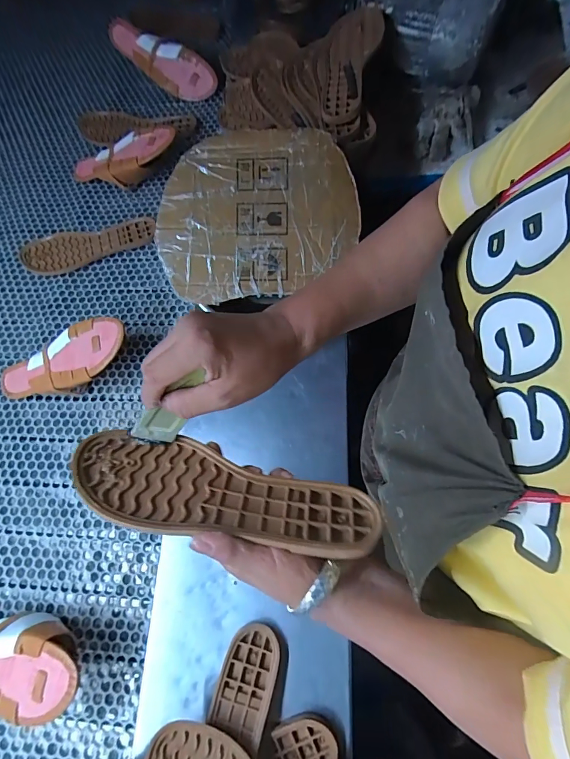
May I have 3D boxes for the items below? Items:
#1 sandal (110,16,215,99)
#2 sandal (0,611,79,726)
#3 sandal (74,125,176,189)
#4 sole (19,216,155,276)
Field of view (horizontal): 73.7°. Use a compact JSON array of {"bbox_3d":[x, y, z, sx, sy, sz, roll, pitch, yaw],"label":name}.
[{"bbox_3d":[-0.251,-0.645,0.772,0.225,0.074,0.048,27,72,-3],"label":"sandal"},{"bbox_3d":[-0.319,0.325,0.441,0.228,0.049,0.098,-3,68,22],"label":"sandal"},{"bbox_3d":[-0.297,-0.406,0.708,0.243,0.050,0.074,-3,68,25],"label":"sandal"},{"bbox_3d":[-0.354,-0.240,0.682,0.240,0.021,0.088,-12,67,1],"label":"sole"}]

